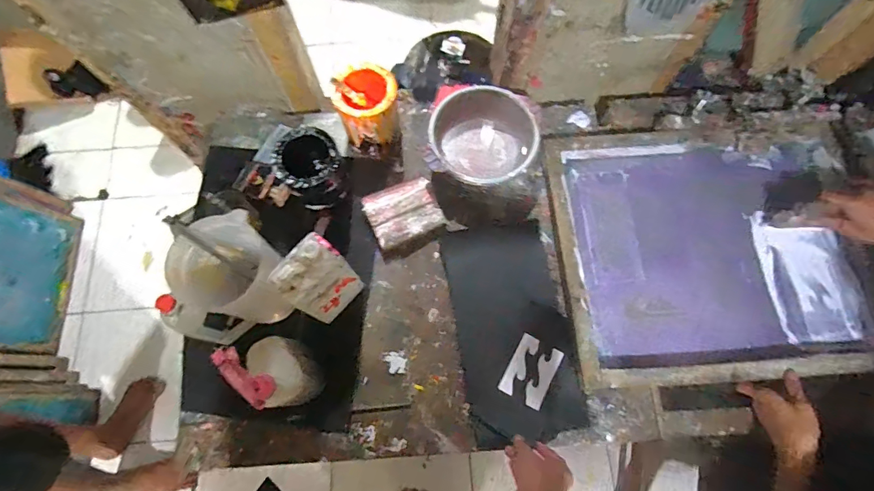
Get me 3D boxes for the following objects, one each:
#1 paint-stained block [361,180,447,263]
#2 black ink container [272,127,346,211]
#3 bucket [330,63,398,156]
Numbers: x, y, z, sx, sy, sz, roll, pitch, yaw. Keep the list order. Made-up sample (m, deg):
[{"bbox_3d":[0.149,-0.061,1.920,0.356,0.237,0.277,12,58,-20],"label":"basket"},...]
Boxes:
[{"bbox_3d":[-0.058,-0.053,0.834,0.133,0.026,0.124,-23,73,-7],"label":"paint-stained block"},{"bbox_3d":[-0.220,-0.130,0.803,0.104,0.151,0.105,0,72,0],"label":"black ink container"},{"bbox_3d":[-0.129,-0.254,0.842,0.108,0.132,0.121,-21,73,-6],"label":"bucket"}]

